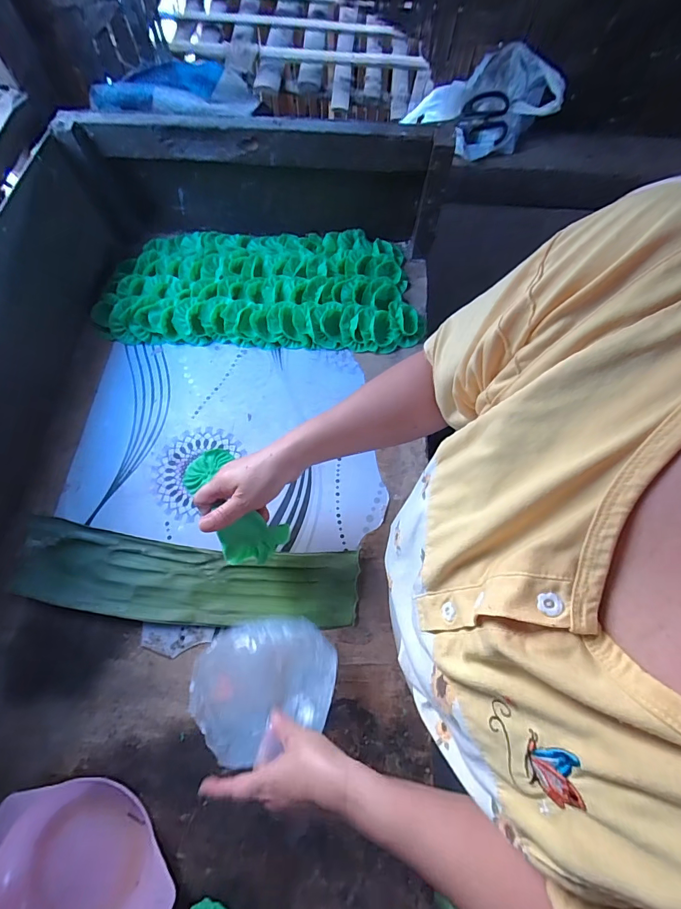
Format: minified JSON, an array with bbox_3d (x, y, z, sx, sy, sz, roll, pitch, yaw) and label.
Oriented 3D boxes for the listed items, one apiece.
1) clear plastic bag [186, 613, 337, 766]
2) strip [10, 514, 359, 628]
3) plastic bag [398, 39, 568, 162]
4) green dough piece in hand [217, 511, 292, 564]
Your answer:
[{"bbox_3d":[-0.078,0.241,0.426,0.144,0.021,0.127,-1,48,-8],"label":"clear plastic bag"},{"bbox_3d":[-0.187,0.152,0.500,0.414,0.015,0.103,4,68,0],"label":"strip"},{"bbox_3d":[0.213,-0.536,0.618,0.210,0.095,0.086,5,69,1],"label":"plastic bag"},{"bbox_3d":[-0.095,0.094,0.452,0.075,0.010,0.060,-25,110,-29],"label":"green dough piece in hand"}]

